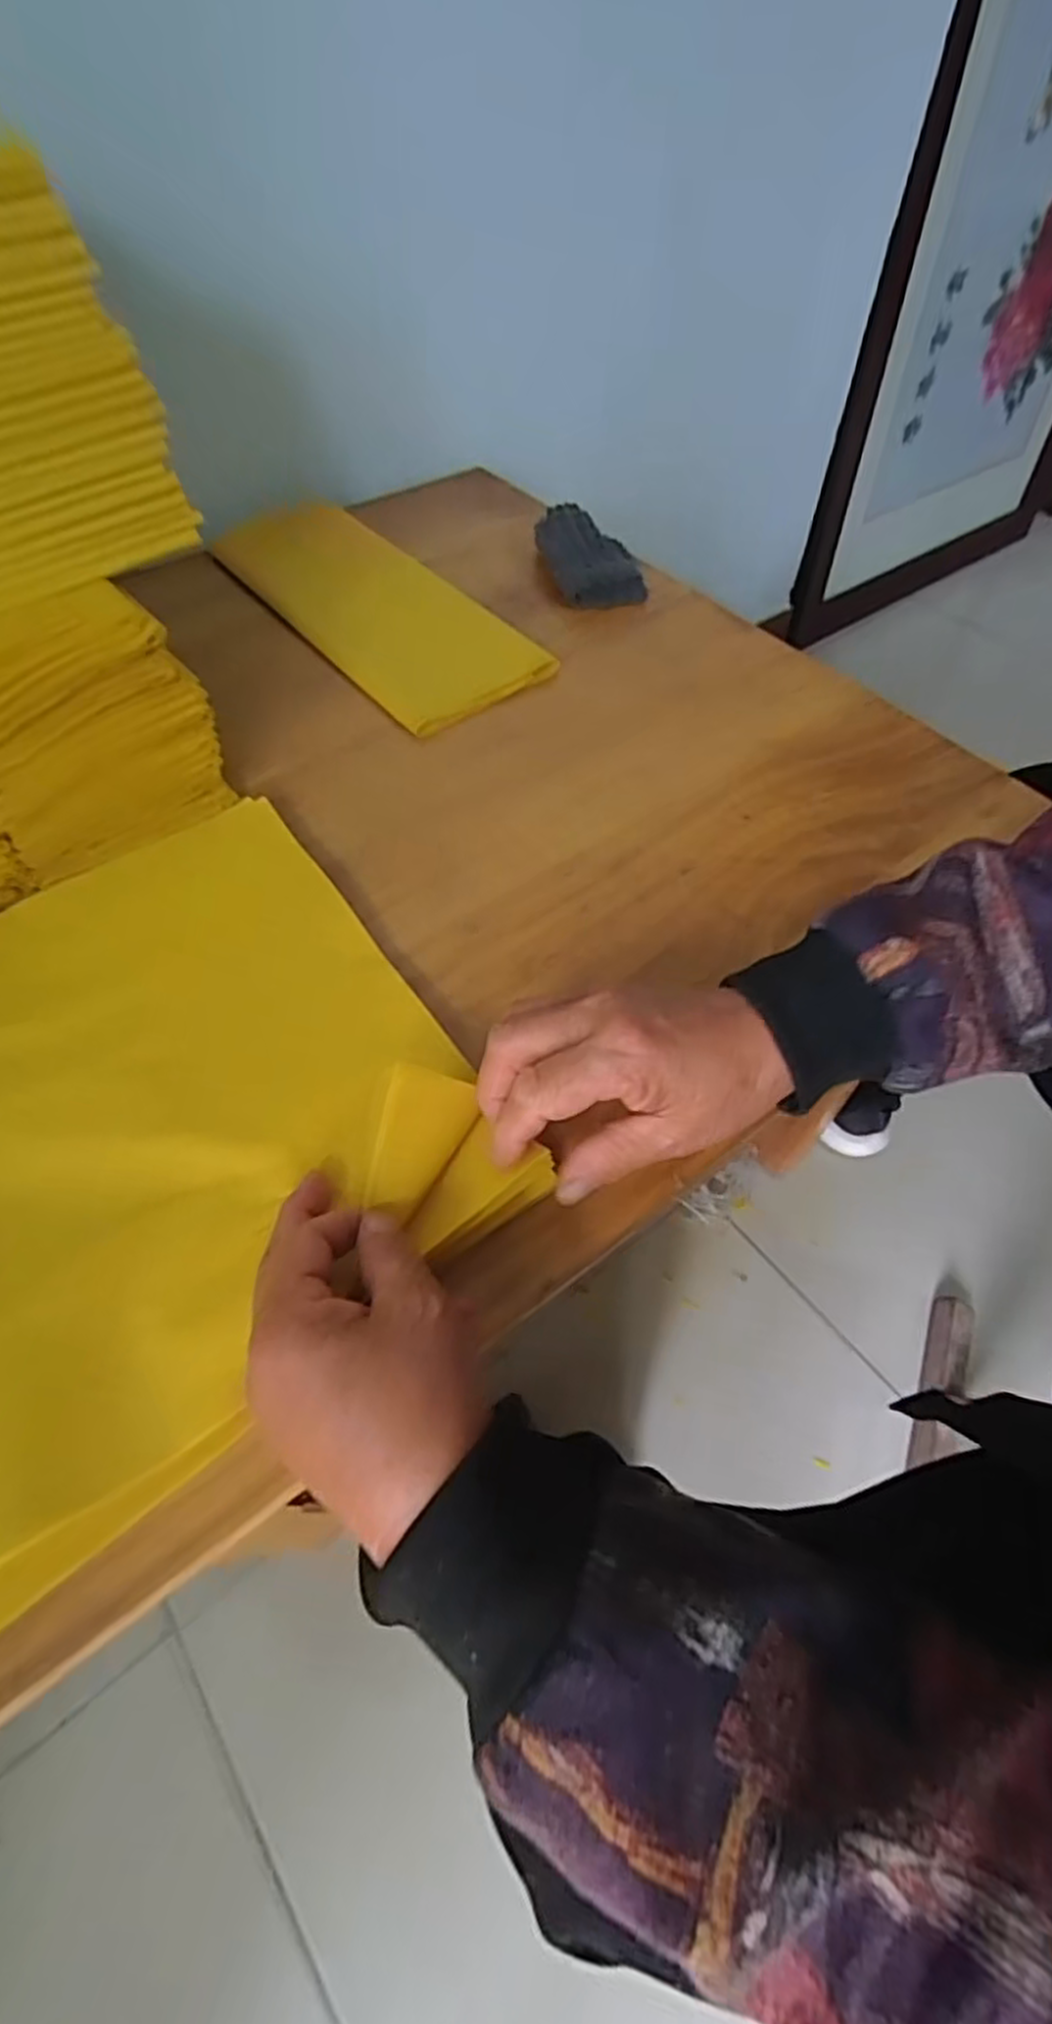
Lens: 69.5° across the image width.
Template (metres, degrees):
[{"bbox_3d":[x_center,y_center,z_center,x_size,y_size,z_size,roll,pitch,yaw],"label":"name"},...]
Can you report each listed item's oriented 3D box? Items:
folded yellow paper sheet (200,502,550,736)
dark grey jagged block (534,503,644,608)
[{"bbox_3d":[-0.121,-0.322,0.584,0.120,0.014,0.325,-34,62,-21],"label":"folded yellow paper sheet"},{"bbox_3d":[0.052,-0.359,0.597,0.065,0.035,0.097,-14,57,-10],"label":"dark grey jagged block"}]

